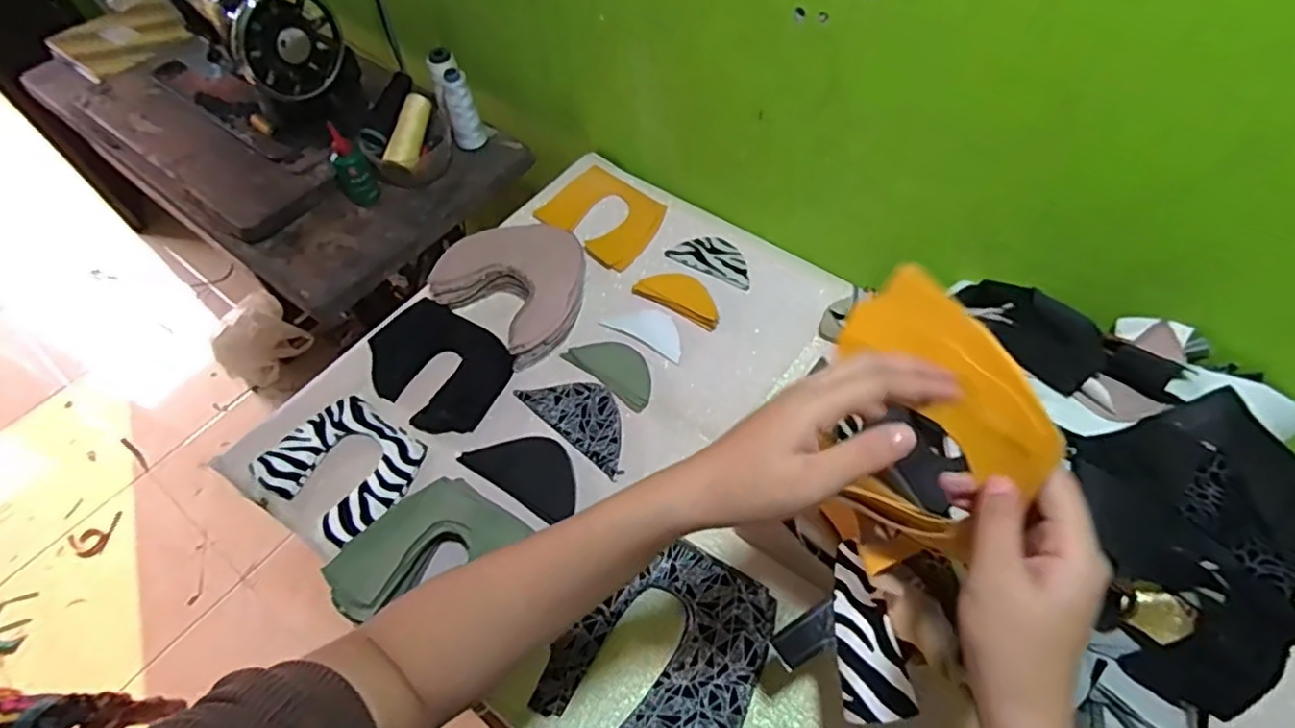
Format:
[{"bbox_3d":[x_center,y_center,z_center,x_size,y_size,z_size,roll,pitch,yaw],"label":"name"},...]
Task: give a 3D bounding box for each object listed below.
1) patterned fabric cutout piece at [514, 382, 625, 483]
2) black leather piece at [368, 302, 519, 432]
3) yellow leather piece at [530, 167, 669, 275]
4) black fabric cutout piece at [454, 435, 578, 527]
[{"bbox_3d":[-0.066,0.055,0.715,0.148,0.004,0.070,38,66,24],"label":"patterned fabric cutout piece"},{"bbox_3d":[-0.245,-0.001,0.754,0.167,0.019,0.127,27,62,19],"label":"black leather piece"},{"bbox_3d":[-0.057,-0.200,0.876,0.149,0.014,0.124,34,64,22],"label":"yellow leather piece"},{"bbox_3d":[-0.123,0.106,0.685,0.124,0.011,0.066,28,62,19],"label":"black fabric cutout piece"}]

